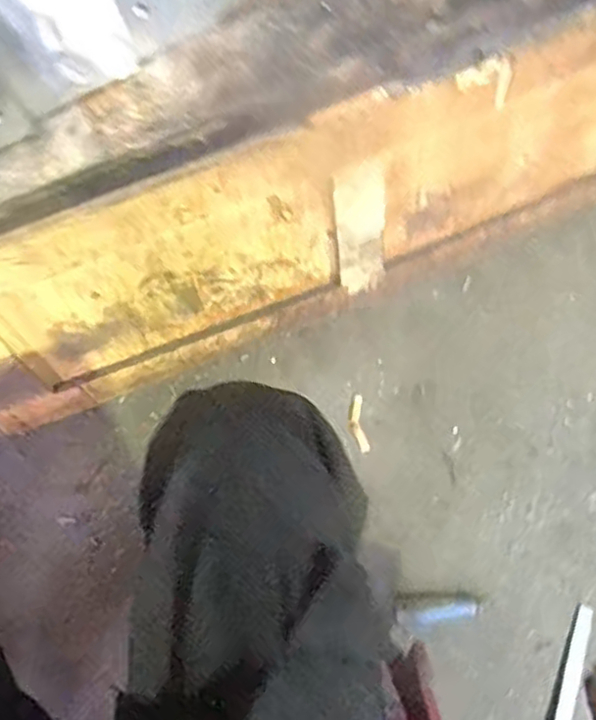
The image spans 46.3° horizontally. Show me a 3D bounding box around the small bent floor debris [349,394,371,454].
[{"bbox_3d":[0.084,0.090,0.985,0.024,0.012,0.088,-7,64,2],"label":"small bent floor debris"}]

